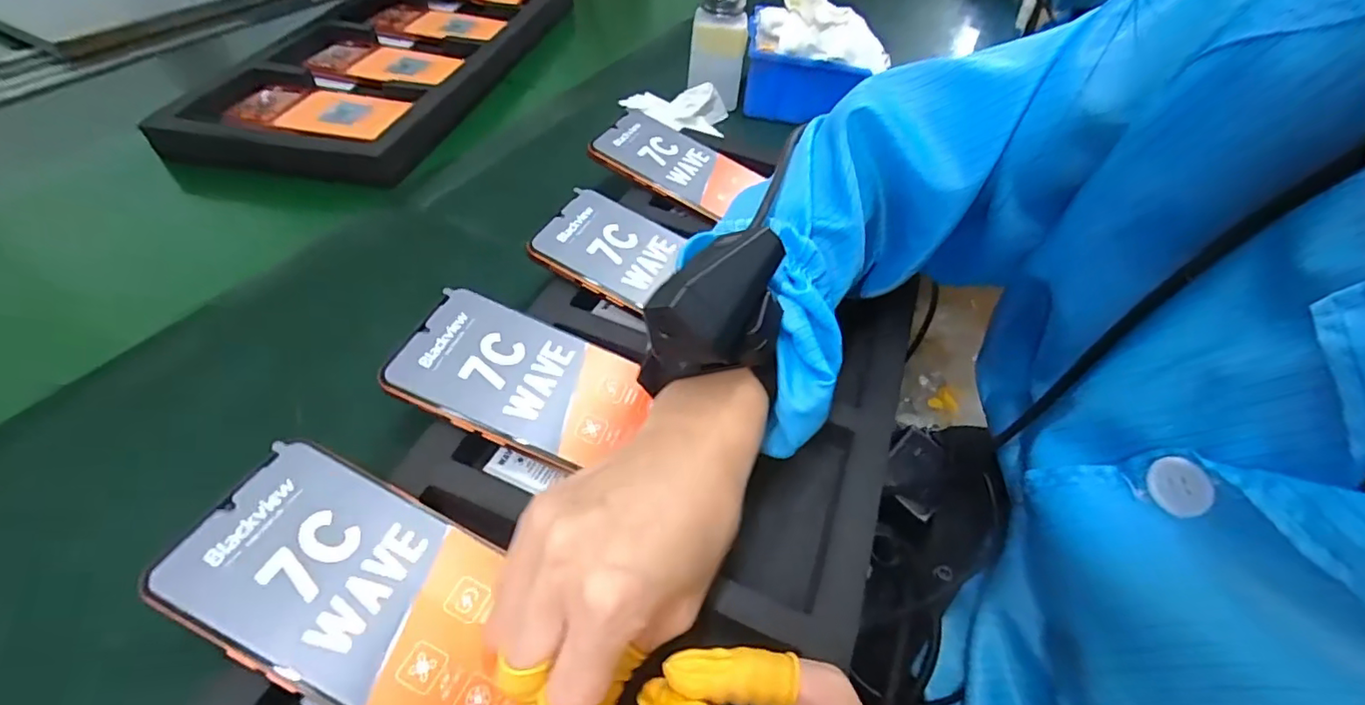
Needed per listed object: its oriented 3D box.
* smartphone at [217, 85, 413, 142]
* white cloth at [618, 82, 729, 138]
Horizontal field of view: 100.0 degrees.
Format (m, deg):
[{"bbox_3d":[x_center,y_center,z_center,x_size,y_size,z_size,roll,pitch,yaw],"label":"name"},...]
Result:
[{"bbox_3d":[-0.328,-0.219,0.516,0.148,0.004,0.080,11,48,6],"label":"smartphone"},{"bbox_3d":[-0.006,-0.240,0.564,0.100,0.031,0.056,-2,48,-6],"label":"white cloth"}]

